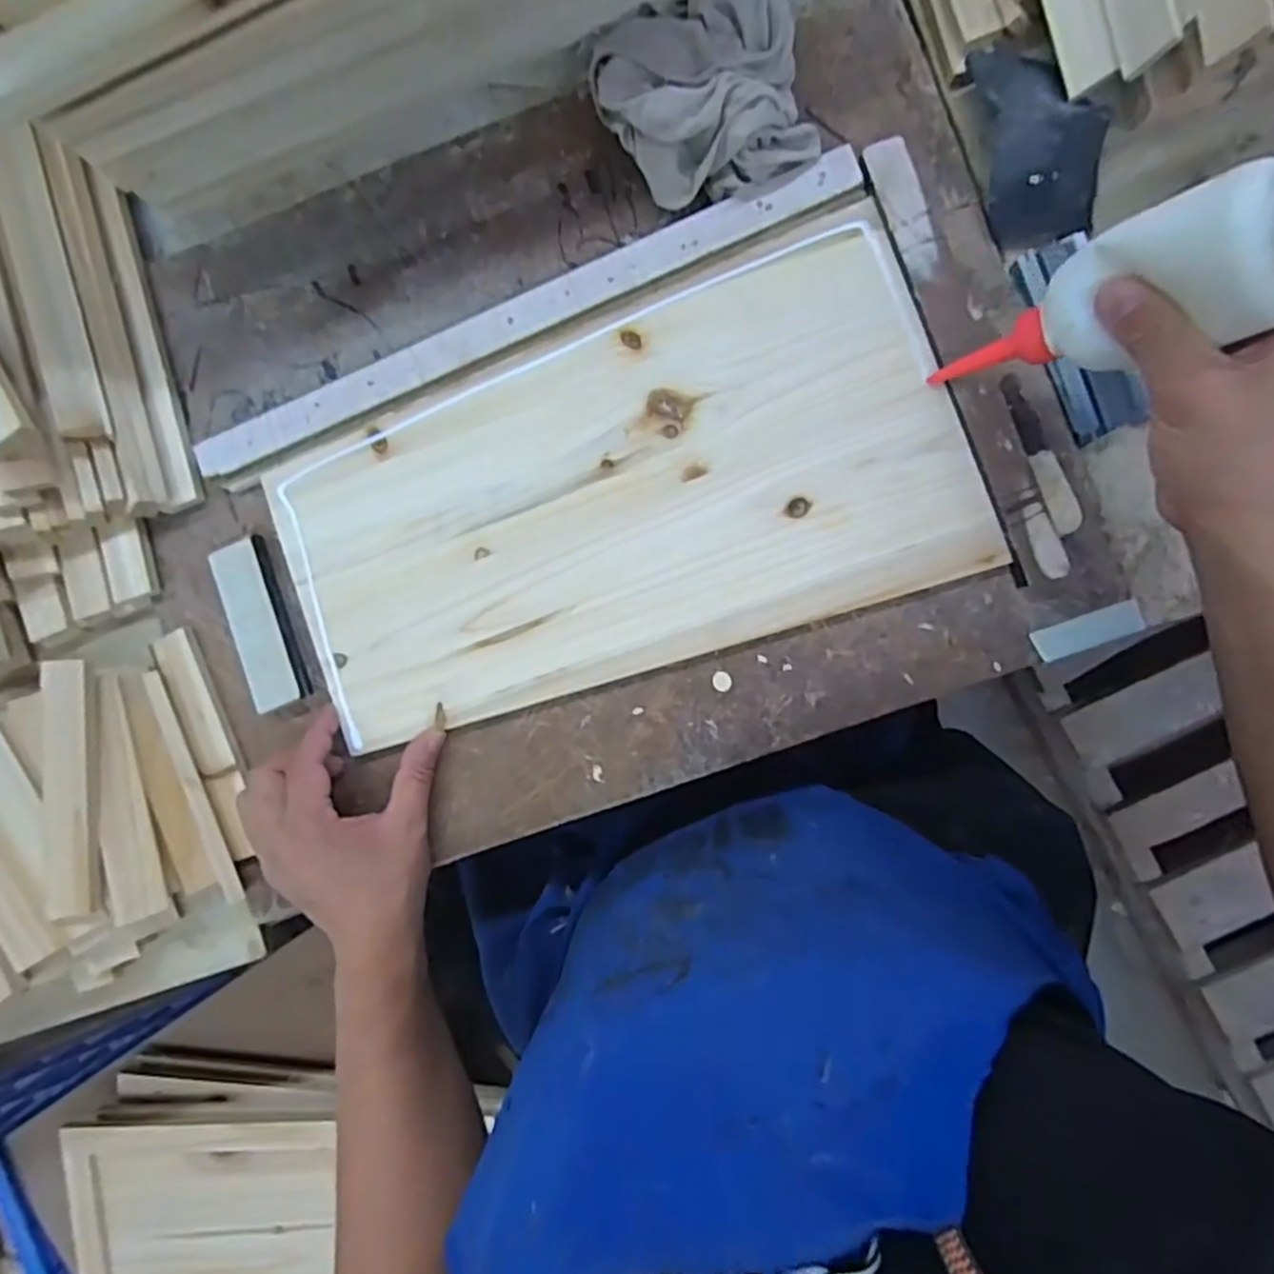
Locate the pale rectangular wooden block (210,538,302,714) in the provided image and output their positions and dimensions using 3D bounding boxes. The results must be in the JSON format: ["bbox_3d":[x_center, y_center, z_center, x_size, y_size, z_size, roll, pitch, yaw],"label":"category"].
[{"bbox_3d":[-0.248,-0.008,0.453,0.031,0.013,0.109,-19,88,4],"label":"pale rectangular wooden block"}]

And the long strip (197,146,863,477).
[{"bbox_3d":[-0.077,-0.206,0.445,0.449,0.012,0.031,-23,88,4],"label":"long strip"}]

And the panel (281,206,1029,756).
[{"bbox_3d":[-0.013,-0.084,0.438,0.417,0.012,0.221,-19,85,4],"label":"panel"}]

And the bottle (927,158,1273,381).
[{"bbox_3d":[0.227,-0.158,0.341,0.051,0.153,0.055,3,86,-27],"label":"bottle"}]

